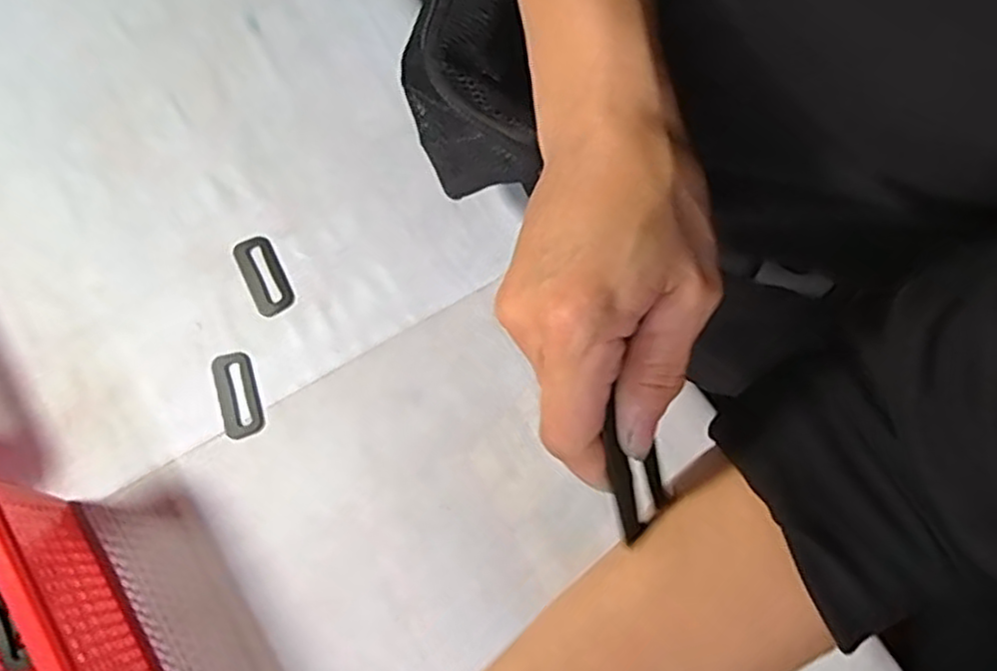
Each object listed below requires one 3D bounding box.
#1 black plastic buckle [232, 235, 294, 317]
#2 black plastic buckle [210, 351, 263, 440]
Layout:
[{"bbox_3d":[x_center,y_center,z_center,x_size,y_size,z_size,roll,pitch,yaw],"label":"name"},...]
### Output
[{"bbox_3d":[-0.170,-0.043,0.502,0.030,0.004,0.060,-26,80,-5],"label":"black plastic buckle"},{"bbox_3d":[-0.182,0.041,0.485,0.028,0.004,0.060,-16,79,-3],"label":"black plastic buckle"}]

